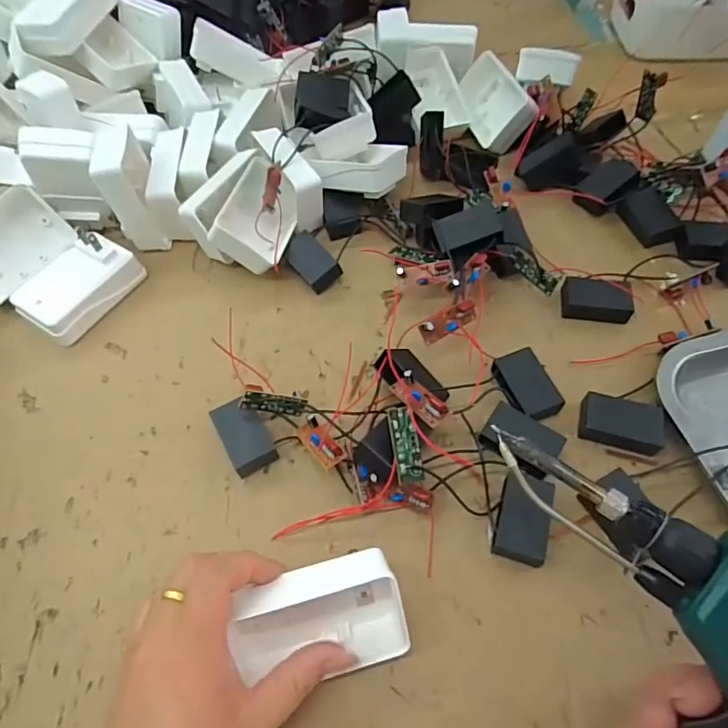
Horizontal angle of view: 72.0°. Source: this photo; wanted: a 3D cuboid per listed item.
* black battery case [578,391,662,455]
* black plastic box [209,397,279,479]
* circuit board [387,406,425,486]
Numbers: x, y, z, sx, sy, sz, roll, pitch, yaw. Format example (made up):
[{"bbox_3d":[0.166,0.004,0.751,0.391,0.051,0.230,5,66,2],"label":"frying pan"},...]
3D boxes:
[{"bbox_3d":[0.171,0.038,0.334,0.048,0.016,0.033,18,61,11],"label":"black battery case"},{"bbox_3d":[-0.079,0.049,0.334,0.029,0.021,0.047,-27,63,-14],"label":"black plastic box"},{"bbox_3d":[0.025,0.048,0.298,0.016,0.004,0.045,-10,80,-6],"label":"circuit board"}]

